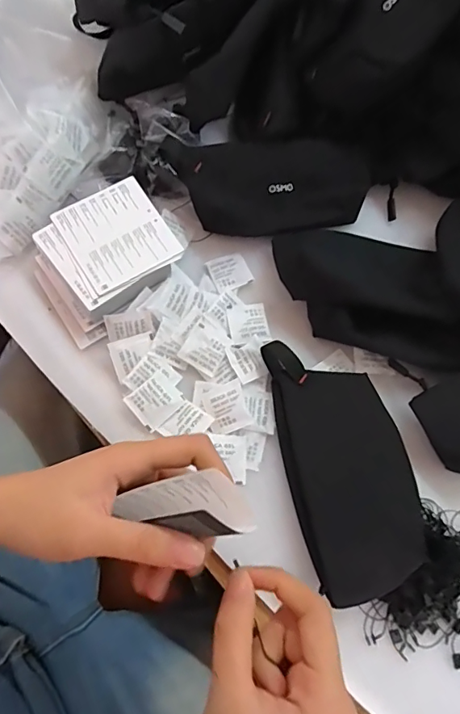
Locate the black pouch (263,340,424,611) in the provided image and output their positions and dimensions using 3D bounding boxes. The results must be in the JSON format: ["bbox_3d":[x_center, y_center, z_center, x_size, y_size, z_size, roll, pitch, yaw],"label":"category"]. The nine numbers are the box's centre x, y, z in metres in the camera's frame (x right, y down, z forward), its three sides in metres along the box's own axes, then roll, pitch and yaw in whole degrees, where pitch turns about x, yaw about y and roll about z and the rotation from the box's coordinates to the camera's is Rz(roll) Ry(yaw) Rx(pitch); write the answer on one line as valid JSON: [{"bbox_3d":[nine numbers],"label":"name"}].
[{"bbox_3d":[0.098,0.087,0.399,0.093,0.025,0.213,-11,70,-5],"label":"black pouch"}]

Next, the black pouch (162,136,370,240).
[{"bbox_3d":[0.044,-0.175,0.478,0.201,0.024,0.092,-7,102,-7],"label":"black pouch"}]

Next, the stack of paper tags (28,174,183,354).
[{"bbox_3d":[-0.120,-0.094,0.451,0.131,0.042,0.109,-36,74,-13],"label":"stack of paper tags"}]

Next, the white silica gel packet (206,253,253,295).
[{"bbox_3d":[0.000,-0.086,0.471,0.040,0.008,0.041,-21,72,-9],"label":"white silica gel packet"}]

